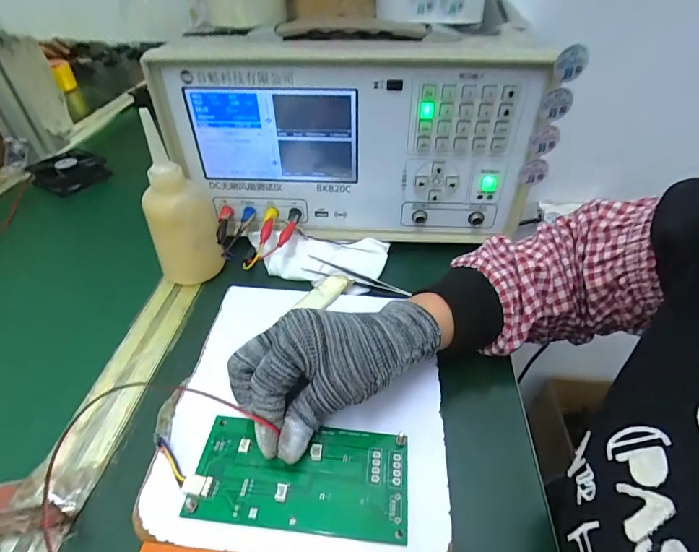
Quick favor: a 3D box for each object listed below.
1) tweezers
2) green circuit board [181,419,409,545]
[{"bbox_3d":[0.006,0.002,0.402,0.108,0.013,0.021,16,44,20],"label":"tweezers"},{"bbox_3d":[-0.031,0.126,0.259,0.133,0.007,0.065,4,41,2],"label":"green circuit board"}]

